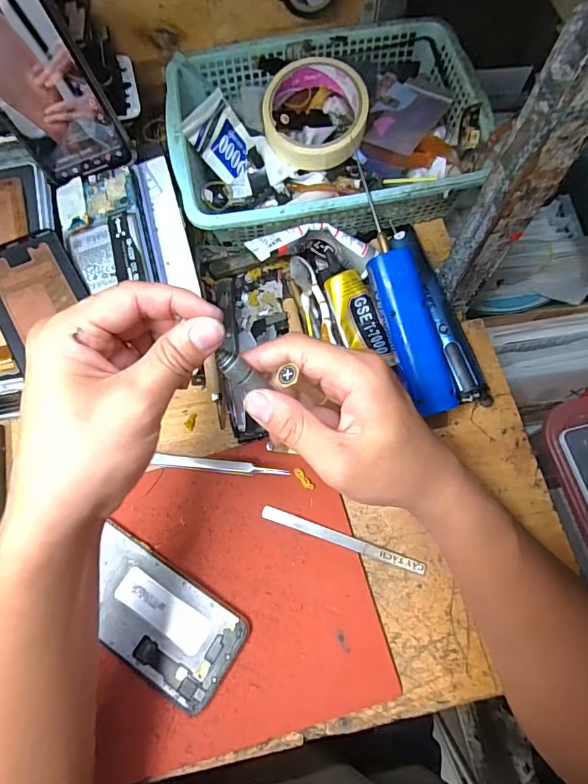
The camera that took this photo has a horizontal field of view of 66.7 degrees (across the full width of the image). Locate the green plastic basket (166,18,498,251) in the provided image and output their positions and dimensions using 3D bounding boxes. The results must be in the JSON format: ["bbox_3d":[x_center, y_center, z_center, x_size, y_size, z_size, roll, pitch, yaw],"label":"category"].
[{"bbox_3d":[0.029,-0.235,0.412,0.277,0.055,0.191,-10,73,-1],"label":"green plastic basket"}]

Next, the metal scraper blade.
[{"bbox_3d":[0.038,0.115,0.346,0.130,0.004,0.010,18,74,7],"label":"metal scraper blade"}]

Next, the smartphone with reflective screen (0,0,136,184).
[{"bbox_3d":[-0.184,-0.223,0.323,0.076,0.149,0.008,-21,66,0],"label":"smartphone with reflective screen"}]

